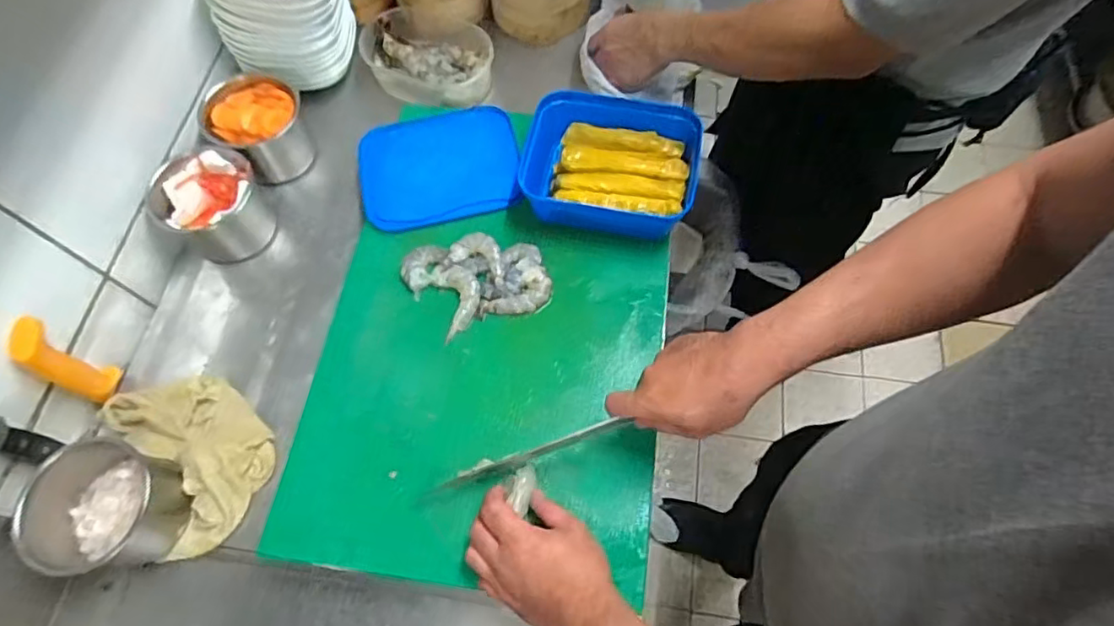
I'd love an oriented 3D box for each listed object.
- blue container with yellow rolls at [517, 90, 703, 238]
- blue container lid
[{"bbox_3d":[0.062,-0.181,0.736,0.214,0.062,0.172,11,67,7],"label":"blue container with yellow rolls"},{"bbox_3d":[-0.154,-0.197,0.784,0.203,0.017,0.181,-13,66,-4],"label":"blue container lid"}]

